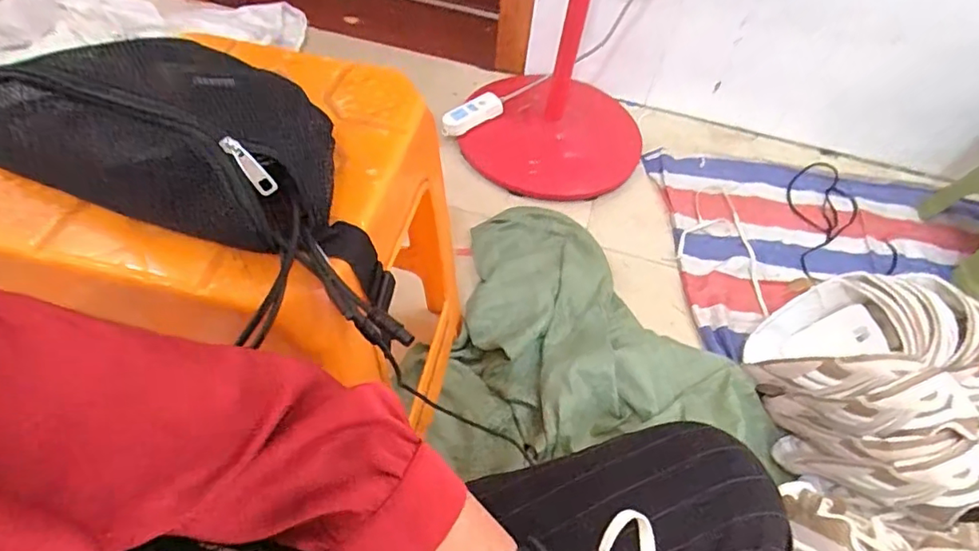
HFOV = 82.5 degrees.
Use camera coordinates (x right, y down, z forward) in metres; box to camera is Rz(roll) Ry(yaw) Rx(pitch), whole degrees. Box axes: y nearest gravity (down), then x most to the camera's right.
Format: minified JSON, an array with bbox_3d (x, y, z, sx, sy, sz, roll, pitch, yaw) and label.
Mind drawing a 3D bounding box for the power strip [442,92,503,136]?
[{"bbox_3d":[-0.040,-0.369,1.287,0.151,0.035,0.061,-25,56,6],"label":"power strip"}]

